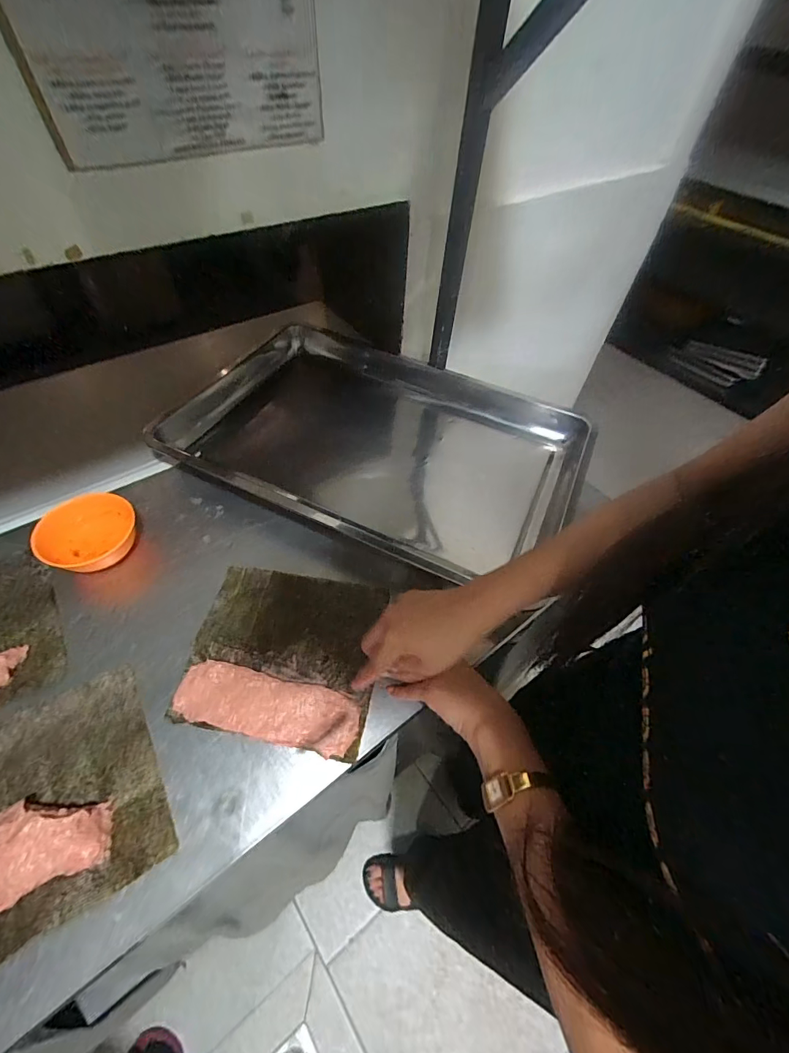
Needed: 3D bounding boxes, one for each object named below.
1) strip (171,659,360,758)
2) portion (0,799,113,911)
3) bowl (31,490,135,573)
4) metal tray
[{"bbox_3d":[-0.130,0.182,0.423,0.183,0.008,0.059,12,53,5],"label":"strip"},{"bbox_3d":[-0.298,0.260,0.336,0.114,0.028,0.065,-11,55,-12],"label":"portion"},{"bbox_3d":[-0.365,0.009,0.499,0.083,0.043,0.106,32,57,18],"label":"bowl"},{"bbox_3d":[-0.037,-0.142,0.649,0.602,0.050,0.387,23,55,12],"label":"metal tray"}]

